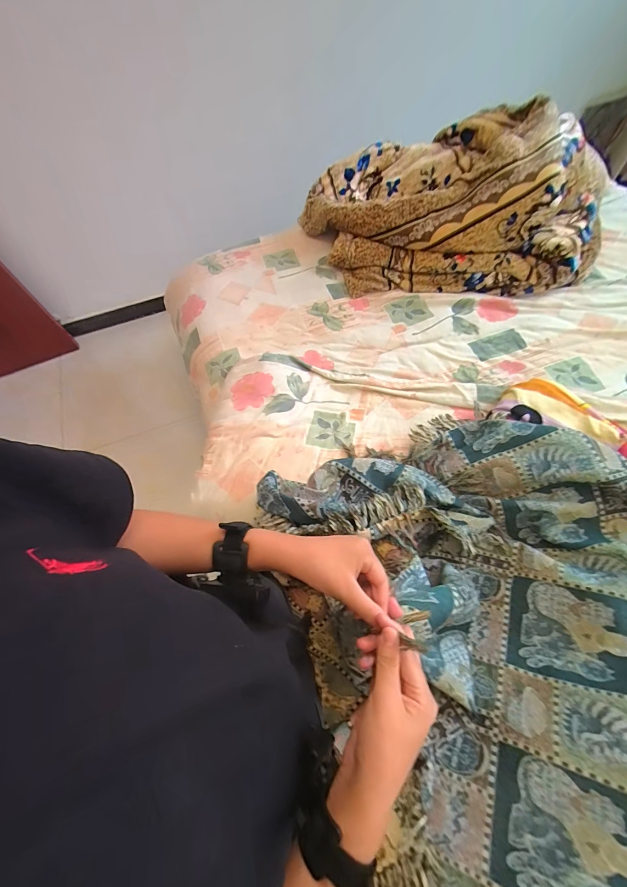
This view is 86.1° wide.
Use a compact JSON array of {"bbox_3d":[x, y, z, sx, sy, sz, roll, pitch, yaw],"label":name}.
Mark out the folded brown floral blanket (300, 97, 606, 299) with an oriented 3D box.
[{"bbox_3d":[0.434,-0.774,1.083,0.884,0.300,0.530,1,63,5],"label":"folded brown floral blanket"}]

